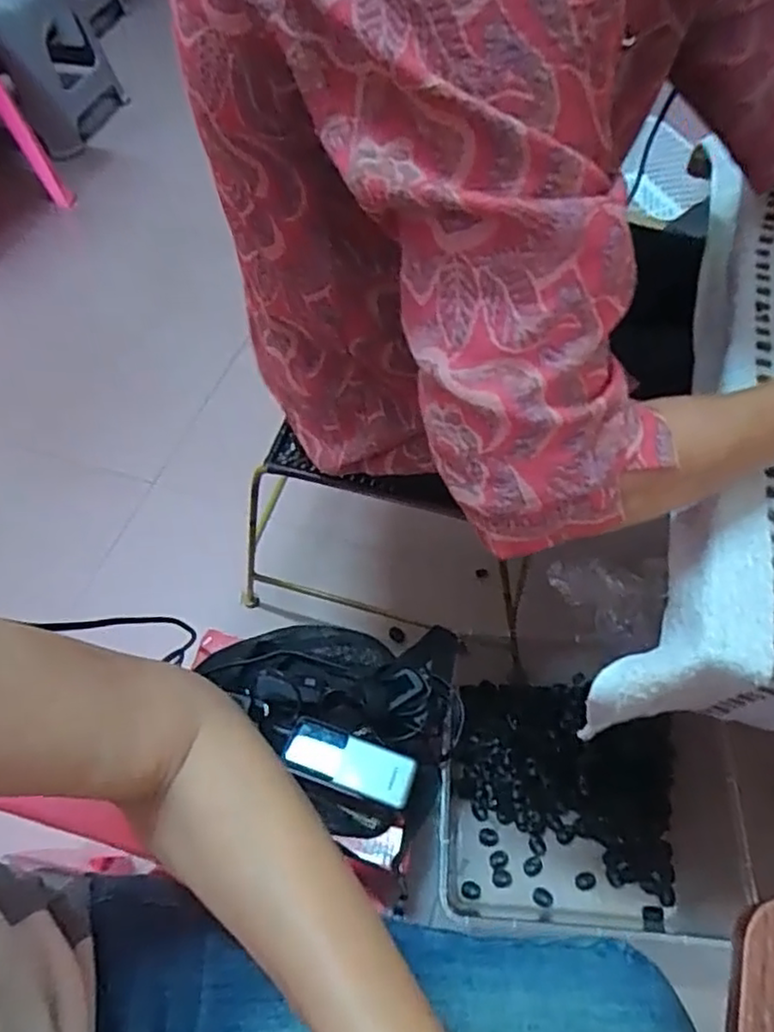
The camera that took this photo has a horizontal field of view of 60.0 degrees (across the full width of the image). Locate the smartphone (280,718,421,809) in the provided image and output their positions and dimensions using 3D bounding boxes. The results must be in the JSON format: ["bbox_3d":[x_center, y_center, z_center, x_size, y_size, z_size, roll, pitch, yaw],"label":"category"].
[{"bbox_3d":[-0.037,0.242,0.656,0.127,0.008,0.052,16,60,12],"label":"smartphone"}]

